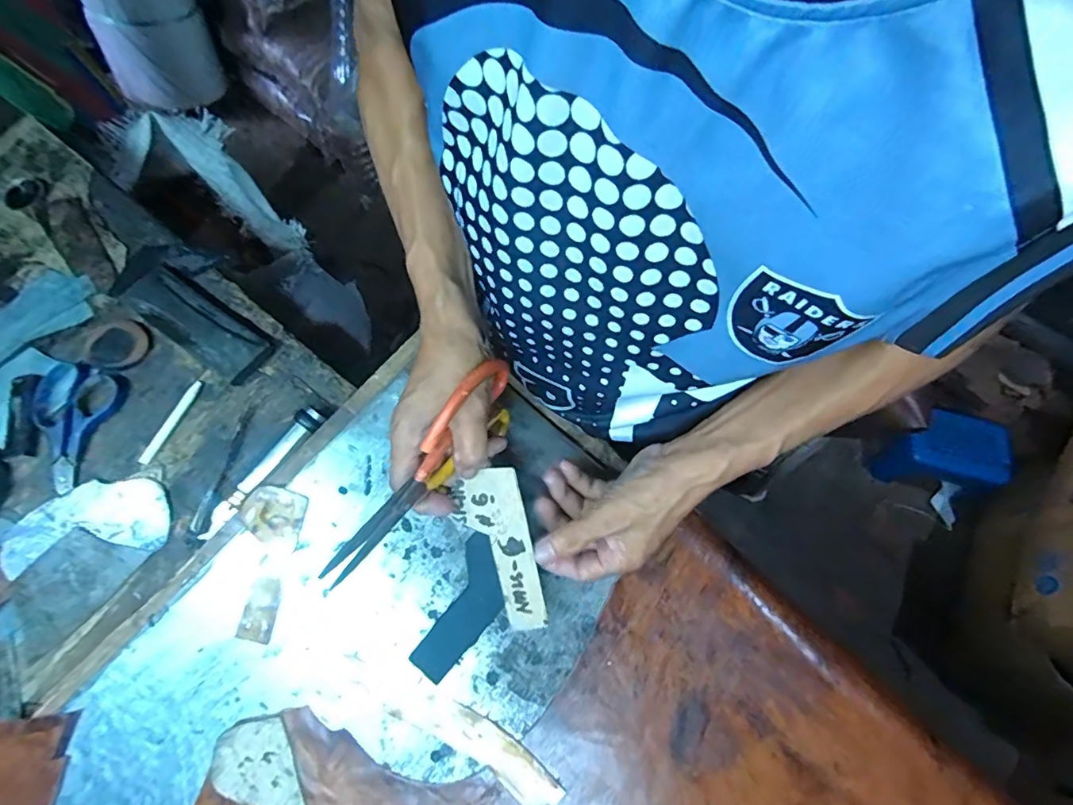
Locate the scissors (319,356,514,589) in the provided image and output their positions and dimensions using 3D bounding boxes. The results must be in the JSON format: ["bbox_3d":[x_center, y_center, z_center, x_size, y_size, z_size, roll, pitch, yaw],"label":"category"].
[{"bbox_3d":[-0.071,0.048,0.358,0.023,0.077,0.176,35,74,10],"label":"scissors"}]

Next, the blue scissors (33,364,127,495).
[{"bbox_3d":[-0.433,0.018,0.475,0.070,0.012,0.109,17,73,5],"label":"blue scissors"}]

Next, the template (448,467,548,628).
[{"bbox_3d":[-0.028,0.111,0.388,0.050,0.004,0.120,-13,92,4],"label":"template"}]

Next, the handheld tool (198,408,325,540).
[{"bbox_3d":[-0.246,0.061,0.459,0.023,0.021,0.141,39,76,11],"label":"handheld tool"}]

